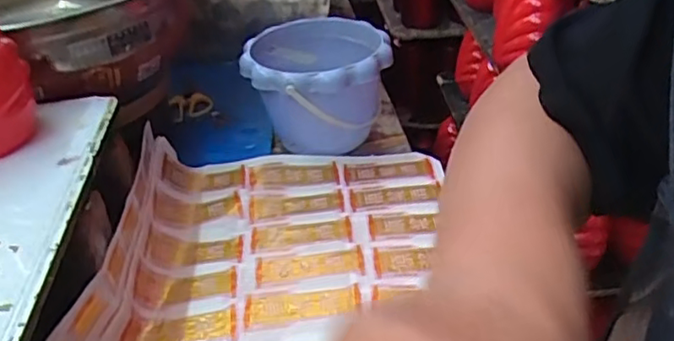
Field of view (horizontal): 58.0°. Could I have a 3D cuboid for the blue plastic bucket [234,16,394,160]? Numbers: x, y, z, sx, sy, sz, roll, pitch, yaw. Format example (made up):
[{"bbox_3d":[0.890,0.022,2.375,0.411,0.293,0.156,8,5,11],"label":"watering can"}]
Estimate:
[{"bbox_3d":[-0.020,-0.094,0.712,0.156,0.117,0.168,-4,36,3],"label":"blue plastic bucket"}]

